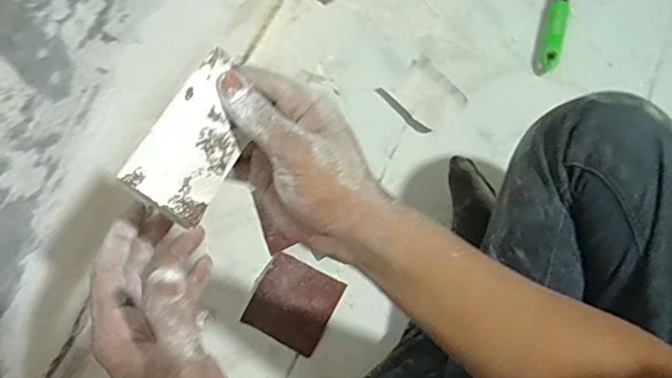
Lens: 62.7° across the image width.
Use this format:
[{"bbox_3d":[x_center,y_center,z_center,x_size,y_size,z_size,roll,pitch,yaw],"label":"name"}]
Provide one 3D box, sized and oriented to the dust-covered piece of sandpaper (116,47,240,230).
[{"bbox_3d":[-0.080,-0.030,0.329,0.012,0.053,0.095,1,57,51],"label":"dust-covered piece of sandpaper"}]

